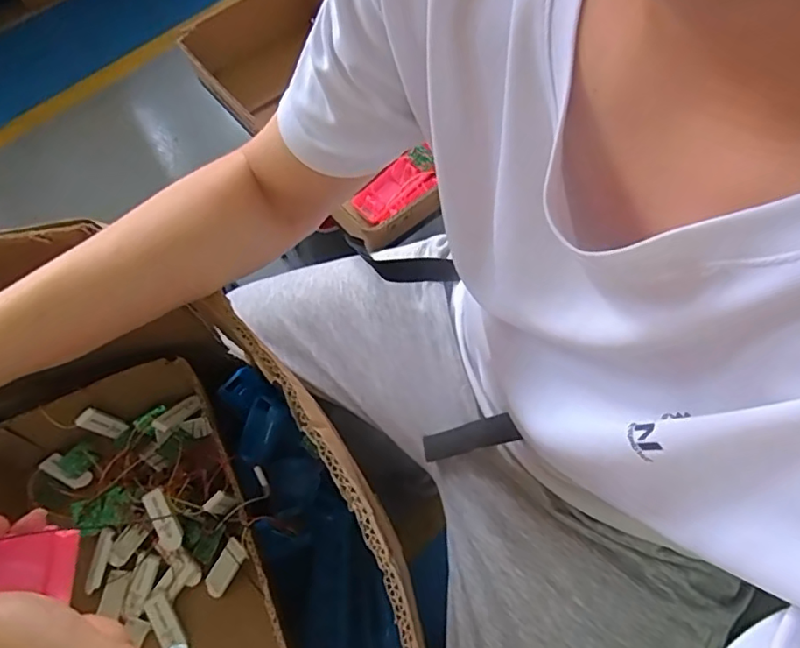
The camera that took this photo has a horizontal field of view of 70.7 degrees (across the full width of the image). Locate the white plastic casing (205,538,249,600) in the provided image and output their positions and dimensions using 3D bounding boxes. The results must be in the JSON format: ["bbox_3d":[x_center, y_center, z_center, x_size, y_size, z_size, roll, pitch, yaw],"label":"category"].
[{"bbox_3d":[-0.164,0.229,0.529,0.023,0.007,0.057,32,96,15],"label":"white plastic casing"}]

